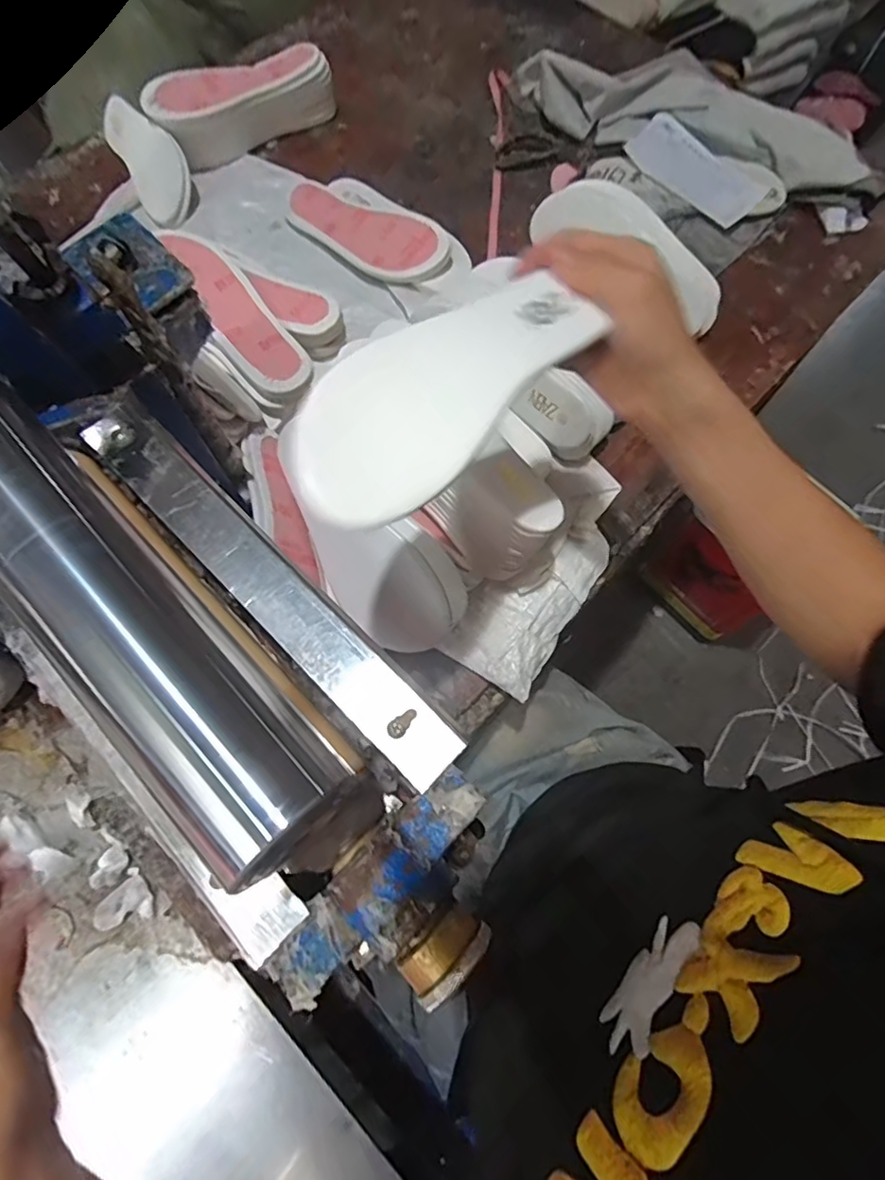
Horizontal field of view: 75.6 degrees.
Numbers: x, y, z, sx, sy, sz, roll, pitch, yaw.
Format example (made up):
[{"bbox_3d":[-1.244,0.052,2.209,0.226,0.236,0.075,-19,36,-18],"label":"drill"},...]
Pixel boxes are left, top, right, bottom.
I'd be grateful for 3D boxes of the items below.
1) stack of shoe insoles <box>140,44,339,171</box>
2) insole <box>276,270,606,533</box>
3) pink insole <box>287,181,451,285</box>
[{"bbox_3d":[-0.247,-0.615,0.726,0.235,0.079,0.070,-27,72,-11],"label":"stack of shoe insoles"},{"bbox_3d":[0.000,-0.113,0.306,0.080,0.009,0.196,43,73,1],"label":"insole"},{"bbox_3d":[-0.091,-0.430,0.684,0.219,0.042,0.085,32,72,10],"label":"pink insole"}]

